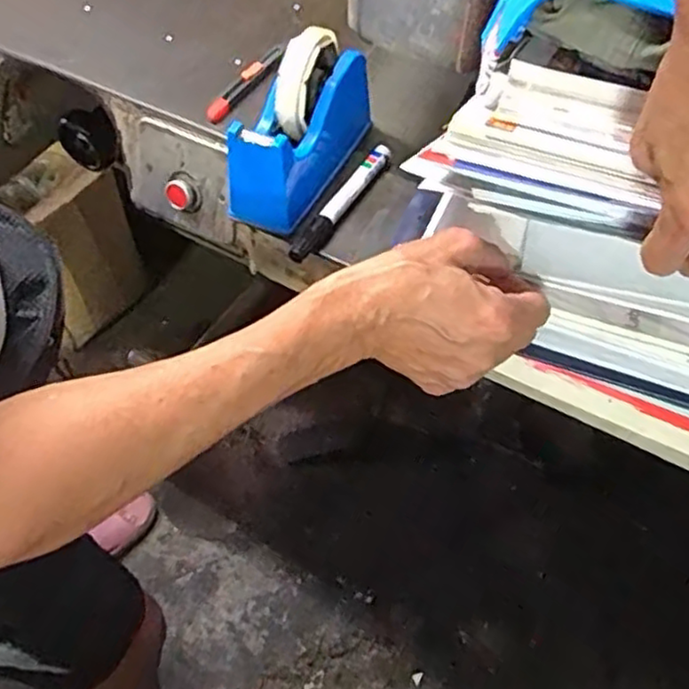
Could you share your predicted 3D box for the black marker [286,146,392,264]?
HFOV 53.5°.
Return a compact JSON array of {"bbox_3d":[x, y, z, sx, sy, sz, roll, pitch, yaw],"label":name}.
[{"bbox_3d":[-0.001,-0.120,0.574,0.017,0.017,0.143,26,60,16],"label":"black marker"}]

